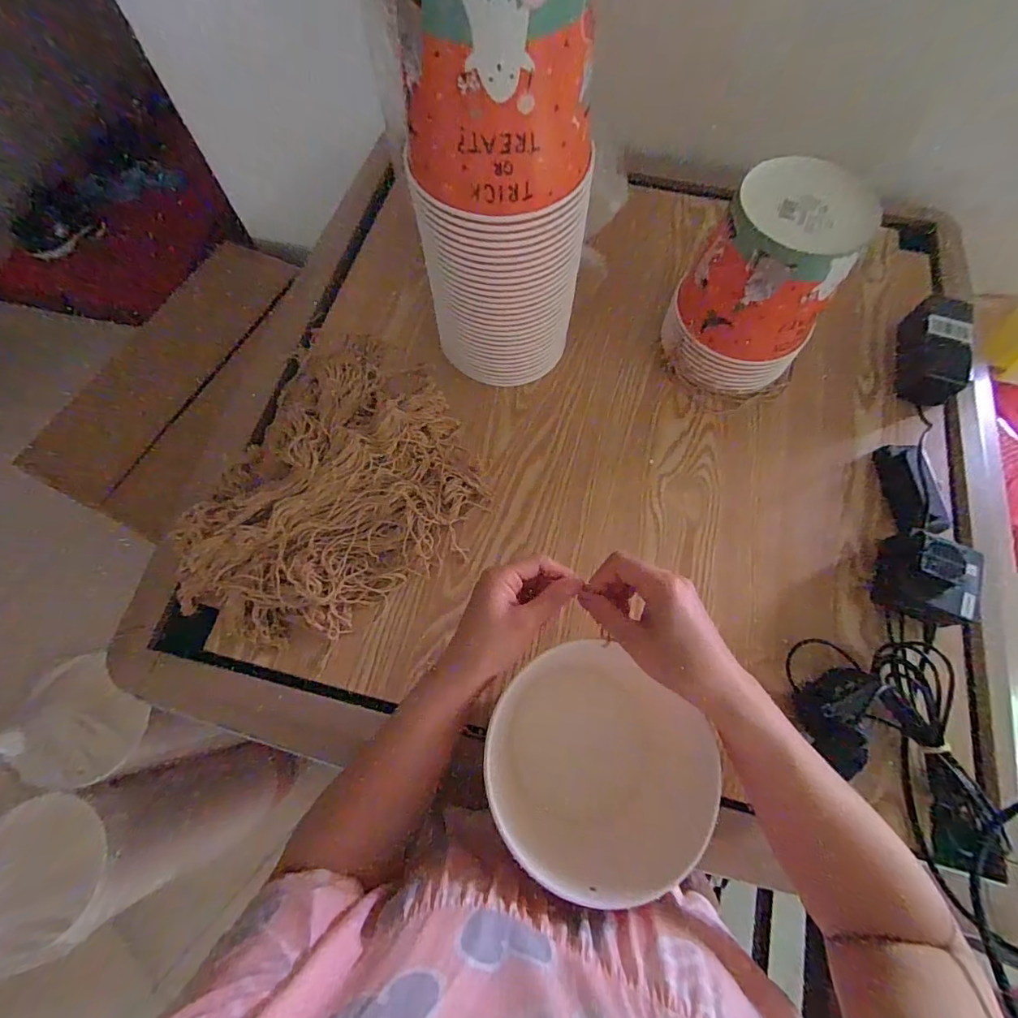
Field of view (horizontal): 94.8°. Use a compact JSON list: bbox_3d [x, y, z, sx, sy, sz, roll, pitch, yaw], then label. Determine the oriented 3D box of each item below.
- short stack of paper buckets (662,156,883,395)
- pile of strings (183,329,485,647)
[{"bbox_3d":[0.272,-0.235,0.515,0.150,0.196,0.133,37,74,12],"label":"short stack of paper buckets"},{"bbox_3d":[-0.167,-0.038,0.510,0.259,0.065,0.356,13,70,4],"label":"pile of strings"}]

